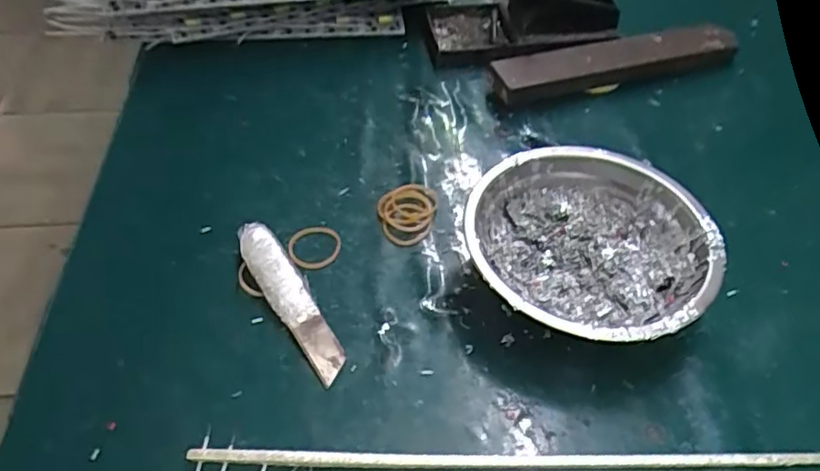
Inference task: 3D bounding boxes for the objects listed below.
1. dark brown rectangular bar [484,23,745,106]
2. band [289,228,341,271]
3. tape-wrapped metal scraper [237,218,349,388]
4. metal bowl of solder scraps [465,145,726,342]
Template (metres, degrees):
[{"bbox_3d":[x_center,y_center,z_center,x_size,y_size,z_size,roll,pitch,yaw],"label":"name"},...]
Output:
[{"bbox_3d":[0.154,-0.126,0.446,0.185,0.033,0.030,-16,51,-14],"label":"dark brown rectangular bar"},{"bbox_3d":[-0.055,0.007,0.355,0.030,0.004,0.030,0,49,0],"label":"band"},{"bbox_3d":[-0.064,0.033,0.326,0.022,0.006,0.103,-27,67,-22],"label":"tape-wrapped metal scraper"},{"bbox_3d":[0.093,0.011,0.325,0.122,0.042,0.119,0,49,0],"label":"metal bowl of solder scraps"}]

